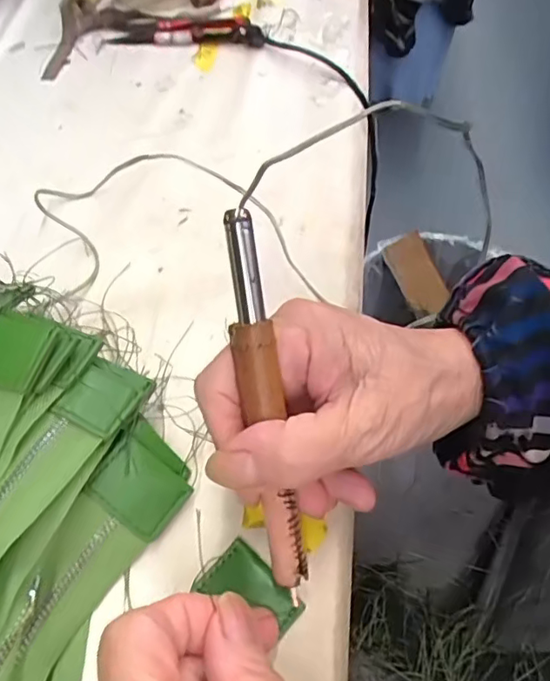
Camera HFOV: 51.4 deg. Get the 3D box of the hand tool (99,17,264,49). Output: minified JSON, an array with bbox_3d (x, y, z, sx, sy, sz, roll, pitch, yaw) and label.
[{"bbox_3d":[-0.059,-0.208,0.382,0.110,0.014,0.023,10,60,11],"label":"hand tool"}]

